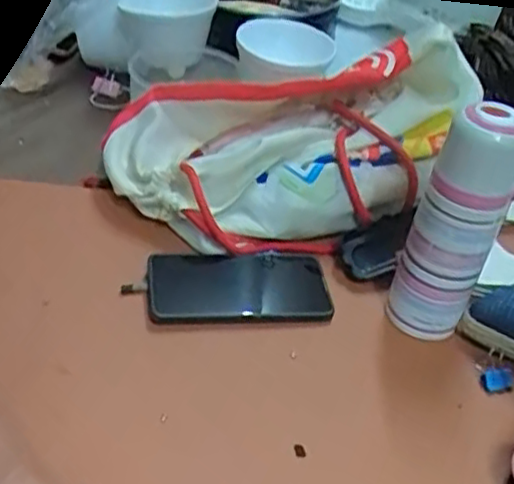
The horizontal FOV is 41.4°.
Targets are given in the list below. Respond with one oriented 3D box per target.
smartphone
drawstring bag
[{"bbox_3d":[-0.016,0.041,0.623,0.163,0.014,0.078,2,45,-14],"label":"smartphone"},{"bbox_3d":[0.031,-0.117,0.695,0.346,0.149,0.218,-3,40,-14],"label":"drawstring bag"}]

